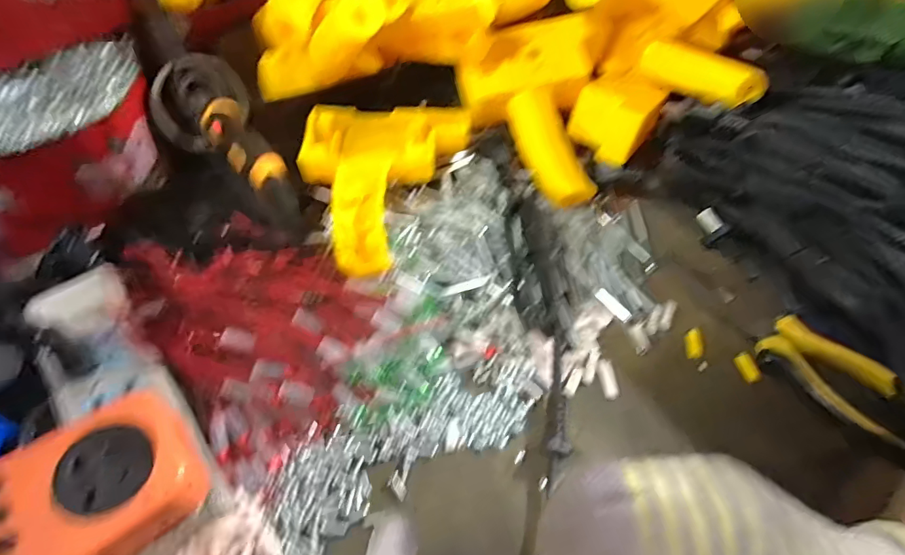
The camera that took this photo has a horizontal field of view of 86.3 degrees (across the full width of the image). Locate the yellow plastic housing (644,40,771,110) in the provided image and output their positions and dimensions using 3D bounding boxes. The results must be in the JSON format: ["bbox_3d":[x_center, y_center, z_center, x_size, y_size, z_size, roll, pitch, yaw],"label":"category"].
[{"bbox_3d":[0.205,-0.170,0.406,0.032,0.028,0.107,-23,45,-19],"label":"yellow plastic housing"}]

